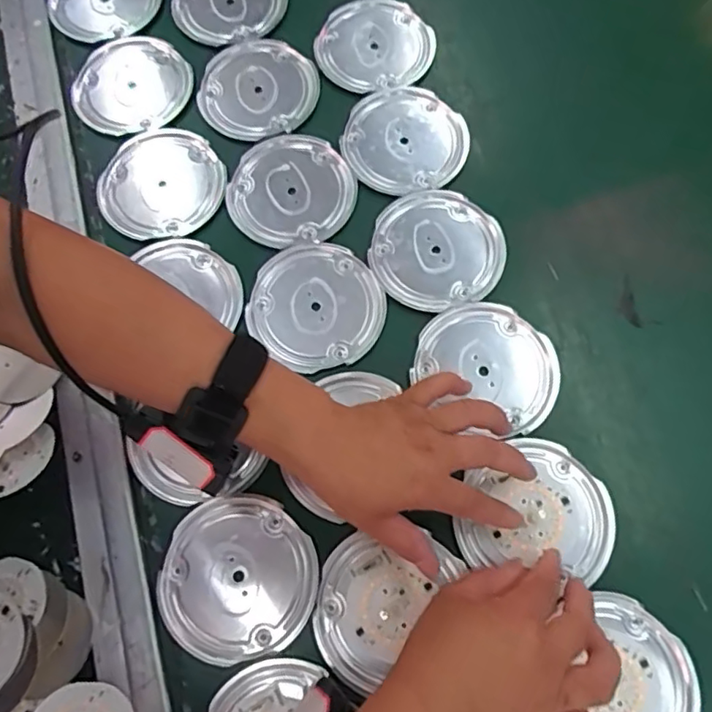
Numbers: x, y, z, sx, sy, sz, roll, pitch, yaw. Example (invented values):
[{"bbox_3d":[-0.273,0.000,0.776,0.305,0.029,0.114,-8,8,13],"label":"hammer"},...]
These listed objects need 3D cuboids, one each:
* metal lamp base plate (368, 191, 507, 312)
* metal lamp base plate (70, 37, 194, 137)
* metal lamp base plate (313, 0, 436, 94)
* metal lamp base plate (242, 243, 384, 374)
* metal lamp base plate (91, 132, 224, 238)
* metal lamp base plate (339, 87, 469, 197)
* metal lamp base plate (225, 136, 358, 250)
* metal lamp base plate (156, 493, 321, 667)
[{"bbox_3d":[0.064,-0.086,0.469,0.105,0.008,0.099,0,72,1],"label":"metal lamp base plate"},{"bbox_3d":[-0.204,-0.244,0.528,0.101,0.016,0.092,0,72,1],"label":"metal lamp base plate"},{"bbox_3d":[0.017,-0.285,0.534,0.106,0.011,0.095,-10,72,-2],"label":"metal lamp base plate"},{"bbox_3d":[-0.031,-0.040,0.457,0.098,0.006,0.102,-42,75,-11],"label":"metal lamp base plate"},{"bbox_3d":[-0.167,-0.147,0.498,0.104,0.009,0.104,0,72,1],"label":"metal lamp base plate"},{"bbox_3d":[0.042,-0.185,0.501,0.102,0.007,0.099,0,72,1],"label":"metal lamp base plate"},{"bbox_3d":[-0.054,-0.138,0.486,0.100,0.004,0.101,0,72,1],"label":"metal lamp base plate"},{"bbox_3d":[-0.082,0.152,0.400,0.104,0.004,0.104,0,72,1],"label":"metal lamp base plate"}]

